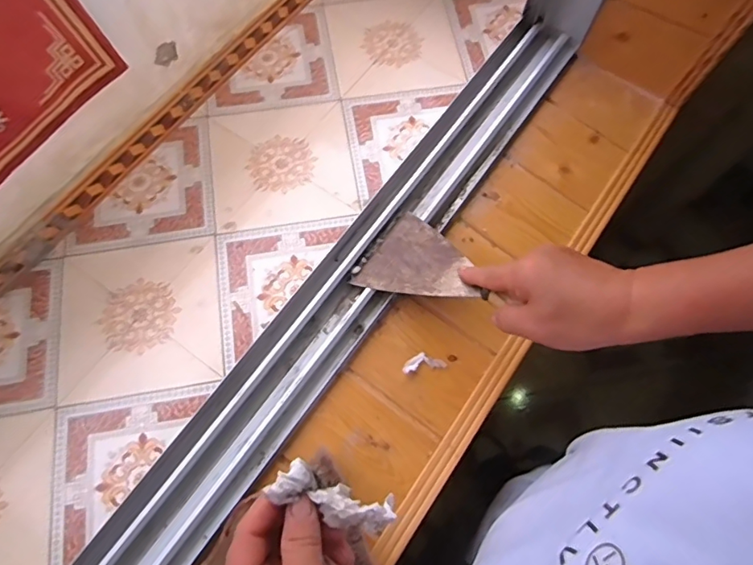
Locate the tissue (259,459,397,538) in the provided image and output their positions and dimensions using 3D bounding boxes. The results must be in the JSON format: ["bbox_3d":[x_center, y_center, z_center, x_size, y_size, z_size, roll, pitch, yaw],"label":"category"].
[{"bbox_3d":[-0.025,0.126,0.308,0.070,0.027,0.024,19,70,8],"label":"tissue"}]

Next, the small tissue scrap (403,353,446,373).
[{"bbox_3d":[0.043,0.071,0.474,0.039,0.008,0.015,-9,70,-6],"label":"small tissue scrap"}]

